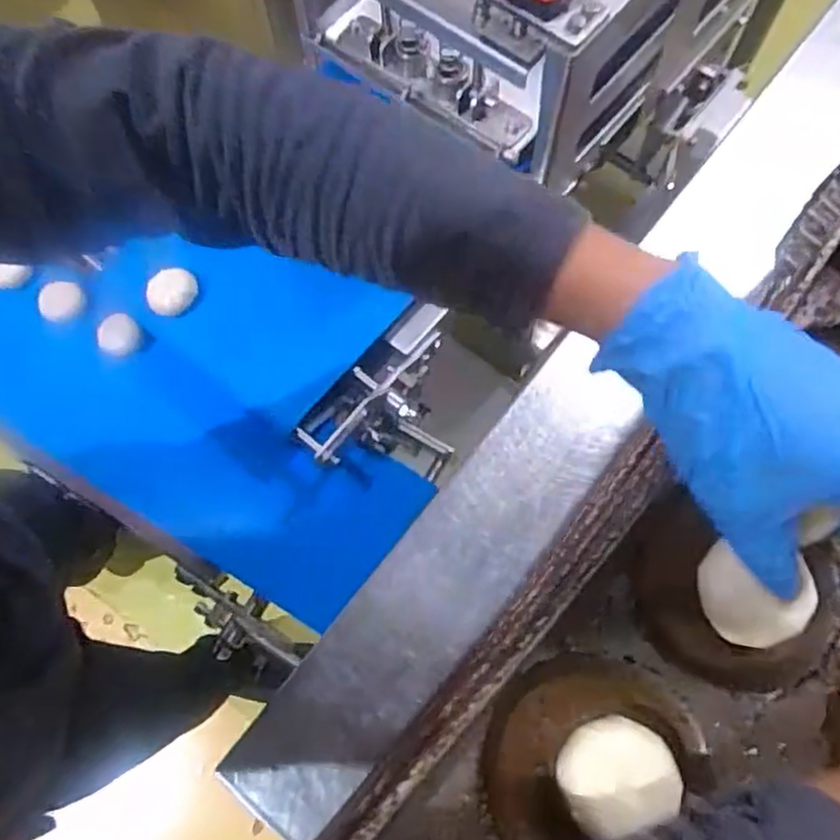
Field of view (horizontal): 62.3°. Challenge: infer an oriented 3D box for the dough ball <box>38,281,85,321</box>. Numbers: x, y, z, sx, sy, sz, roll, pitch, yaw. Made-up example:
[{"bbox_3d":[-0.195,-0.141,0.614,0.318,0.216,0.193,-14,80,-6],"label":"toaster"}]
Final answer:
[{"bbox_3d":[-0.442,-0.145,0.852,0.055,0.025,0.041,4,72,3],"label":"dough ball"}]

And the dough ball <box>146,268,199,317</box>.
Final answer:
[{"bbox_3d":[-0.272,-0.140,0.766,0.057,0.035,0.038,-20,72,-5],"label":"dough ball"}]

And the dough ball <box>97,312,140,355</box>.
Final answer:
[{"bbox_3d":[-0.364,-0.102,0.838,0.048,0.030,0.040,-43,76,-11],"label":"dough ball"}]

